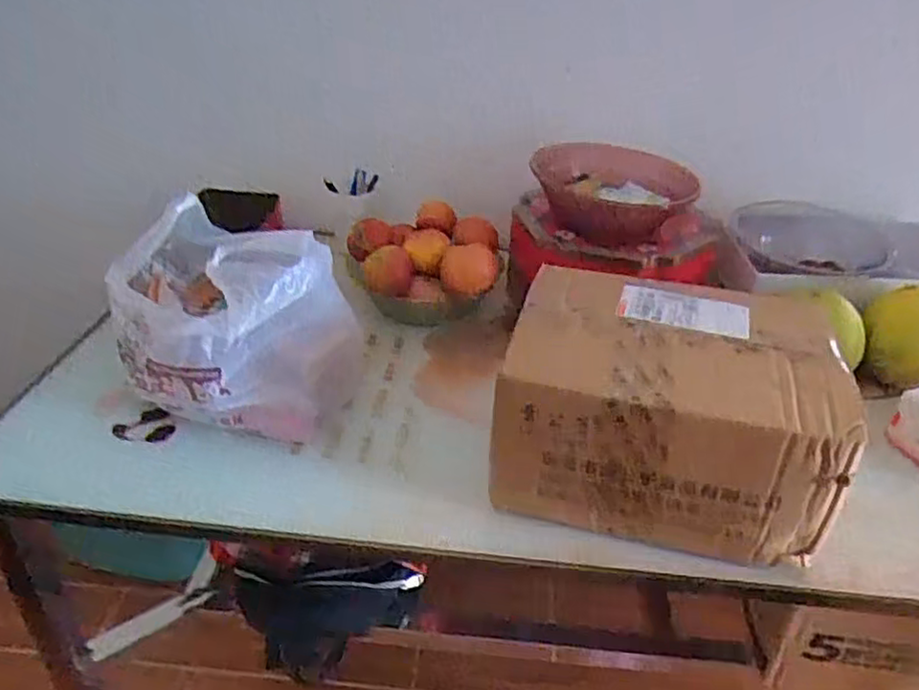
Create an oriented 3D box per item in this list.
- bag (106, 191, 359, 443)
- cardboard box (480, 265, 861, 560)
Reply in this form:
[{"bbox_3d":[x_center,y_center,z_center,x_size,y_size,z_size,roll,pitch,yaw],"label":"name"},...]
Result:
[{"bbox_3d":[-0.287,-0.034,0.807,0.304,0.190,0.196,24,38,30],"label":"bag"},{"bbox_3d":[0.211,0.056,0.726,0.313,0.158,0.250,10,33,11],"label":"cardboard box"}]

